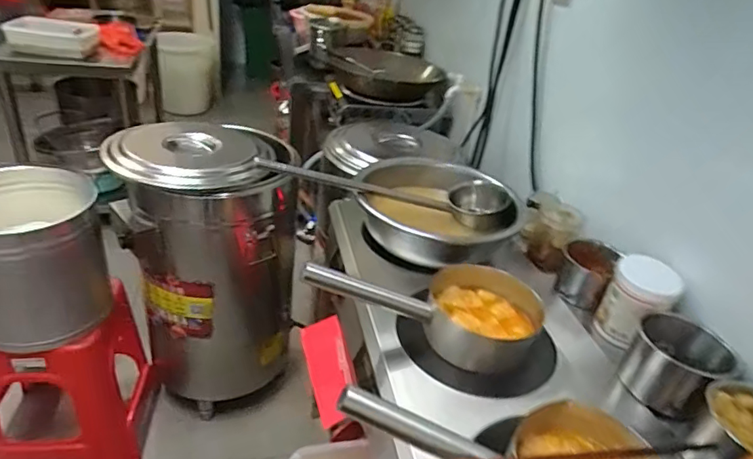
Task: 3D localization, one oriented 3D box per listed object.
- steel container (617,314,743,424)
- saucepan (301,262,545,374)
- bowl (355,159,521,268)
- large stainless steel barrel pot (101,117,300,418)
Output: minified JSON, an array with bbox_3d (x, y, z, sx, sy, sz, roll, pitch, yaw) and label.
[{"bbox_3d":[0.499,0.223,0.861,0.116,0.126,0.139,-18,39,-36],"label":"steel container"},{"bbox_3d":[0.083,0.142,0.898,0.437,0.123,0.204,11,28,-22],"label":"saucepan"},{"bbox_3d":[0.133,-0.033,1.189,0.368,0.134,0.362,15,32,11],"label":"bowl"},{"bbox_3d":[-0.478,0.111,1.526,0.454,0.762,0.367,-2,32,-15],"label":"large stainless steel barrel pot"}]

